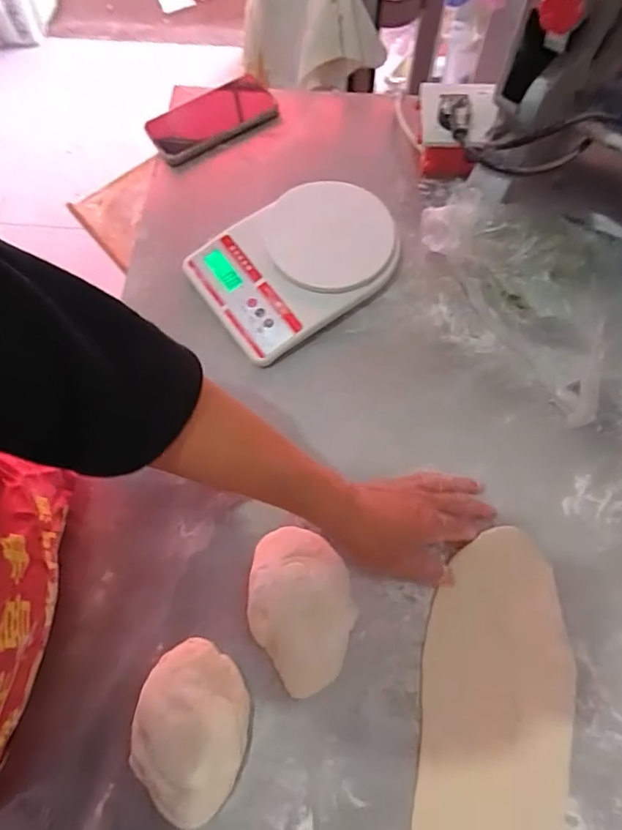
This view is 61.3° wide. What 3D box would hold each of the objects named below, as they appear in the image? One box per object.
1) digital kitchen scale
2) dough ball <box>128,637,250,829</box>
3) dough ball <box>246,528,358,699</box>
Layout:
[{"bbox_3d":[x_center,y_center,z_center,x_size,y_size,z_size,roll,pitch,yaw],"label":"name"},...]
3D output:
[{"bbox_3d":[-0.012,-0.164,0.569,0.209,0.038,0.150,-34,73,-10],"label":"digital kitchen scale"},{"bbox_3d":[-0.096,0.252,0.420,0.085,0.038,0.123,11,71,5],"label":"dough ball"},{"bbox_3d":[-0.008,0.165,0.452,0.086,0.036,0.129,-13,70,-3],"label":"dough ball"}]

